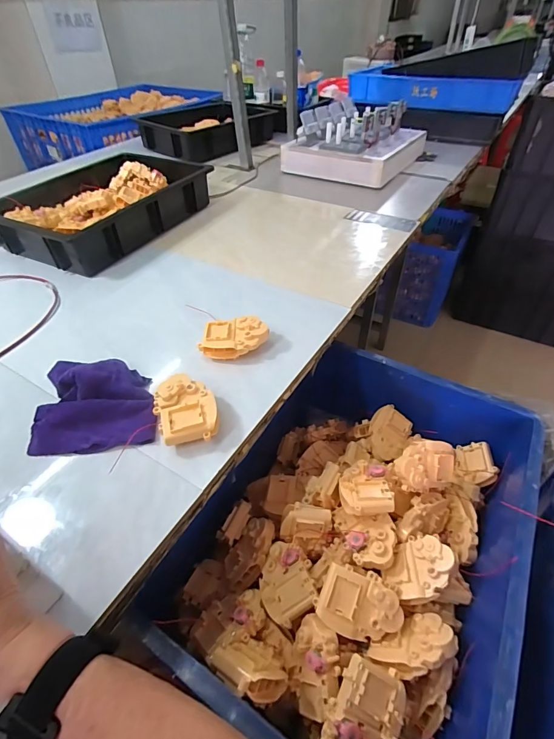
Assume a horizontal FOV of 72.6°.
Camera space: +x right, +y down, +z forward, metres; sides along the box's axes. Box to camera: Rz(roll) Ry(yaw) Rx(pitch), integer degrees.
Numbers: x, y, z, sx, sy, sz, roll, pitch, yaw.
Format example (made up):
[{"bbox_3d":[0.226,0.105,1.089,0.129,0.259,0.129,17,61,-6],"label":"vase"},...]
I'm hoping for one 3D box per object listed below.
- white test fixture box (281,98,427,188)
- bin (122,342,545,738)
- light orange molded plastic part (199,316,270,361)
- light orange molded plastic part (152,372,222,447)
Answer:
[{"bbox_3d":[0.238,-0.674,1.109,0.301,0.123,0.415,24,50,24],"label":"white test fixture box"},{"bbox_3d":[0.119,0.215,0.534,0.360,0.187,0.510,23,49,23],"label":"bin"},{"bbox_3d":[-0.062,-0.045,0.561,0.097,0.035,0.058,-3,44,-1],"label":"light orange molded plastic part"},{"bbox_3d":[-0.111,0.049,0.465,0.071,0.036,0.092,-9,45,-8],"label":"light orange molded plastic part"}]

